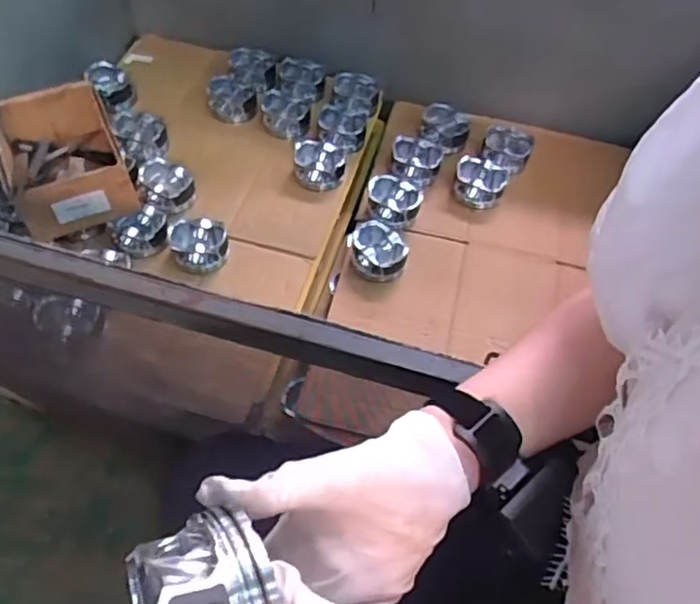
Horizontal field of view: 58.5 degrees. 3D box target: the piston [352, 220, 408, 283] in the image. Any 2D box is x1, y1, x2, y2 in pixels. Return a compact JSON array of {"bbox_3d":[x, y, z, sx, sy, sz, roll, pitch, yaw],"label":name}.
[{"bbox_3d":[0.045,-0.081,0.970,0.088,0.056,0.096,11,55,4],"label":"piston"}]

